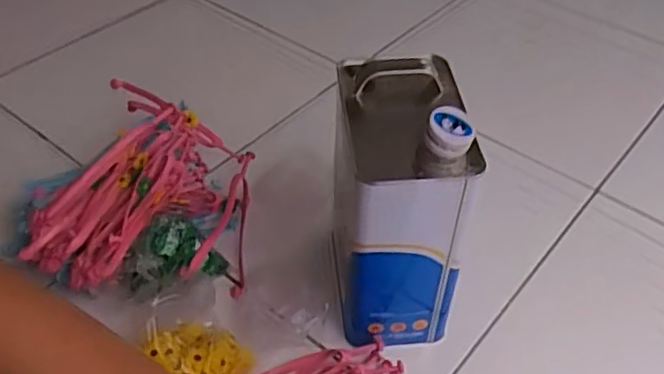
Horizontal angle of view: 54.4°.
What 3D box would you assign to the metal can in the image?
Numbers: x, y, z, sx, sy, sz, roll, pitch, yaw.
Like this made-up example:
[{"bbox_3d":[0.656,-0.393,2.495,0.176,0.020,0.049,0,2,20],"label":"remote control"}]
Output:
[{"bbox_3d":[0.061,0.017,0.628,0.101,0.282,0.164,-2,45,-3],"label":"metal can"}]

